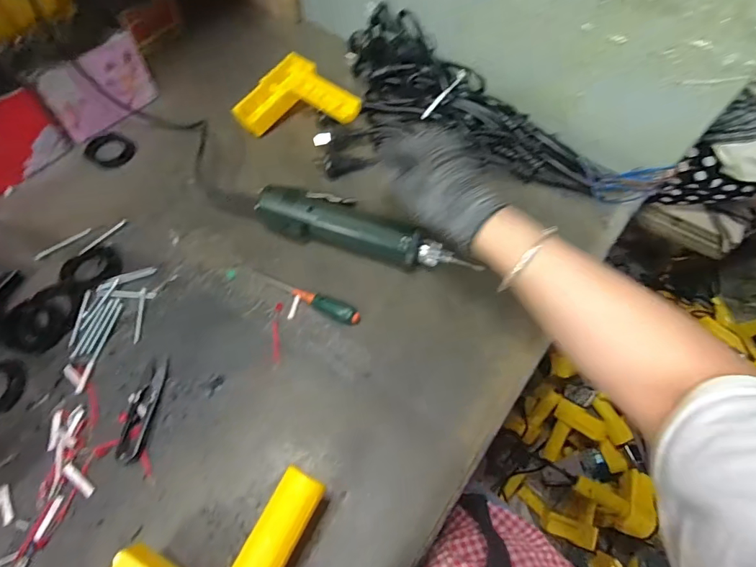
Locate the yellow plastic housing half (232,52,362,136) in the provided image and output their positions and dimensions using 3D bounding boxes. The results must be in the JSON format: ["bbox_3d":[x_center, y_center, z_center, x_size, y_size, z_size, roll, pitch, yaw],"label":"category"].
[{"bbox_3d":[-0.097,-0.248,0.555,0.160,0.030,0.111,1,69,16],"label":"yellow plastic housing half"}]

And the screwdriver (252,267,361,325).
[{"bbox_3d":[-0.076,0.010,0.445,0.127,0.012,0.017,28,65,12],"label":"screwdriver"}]

